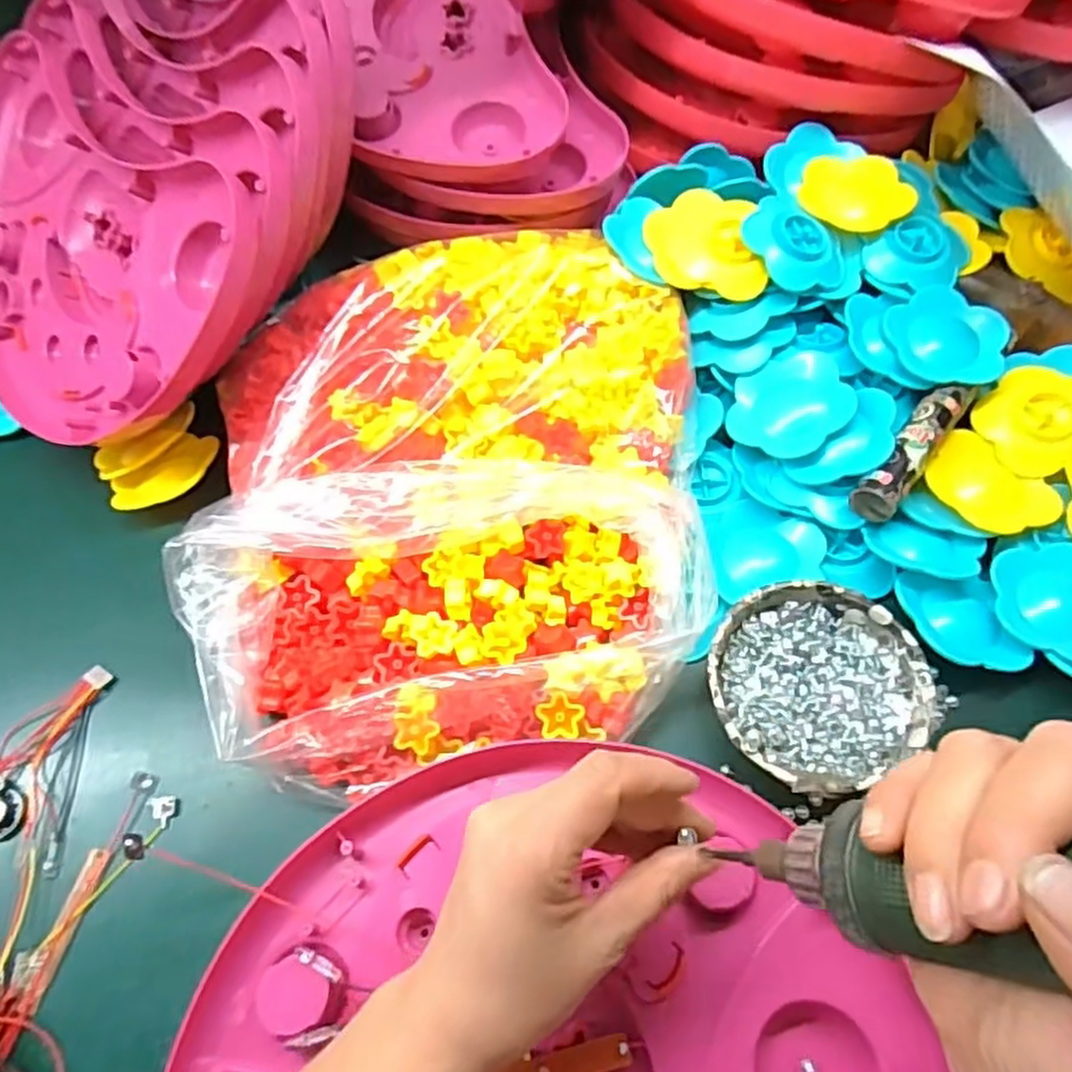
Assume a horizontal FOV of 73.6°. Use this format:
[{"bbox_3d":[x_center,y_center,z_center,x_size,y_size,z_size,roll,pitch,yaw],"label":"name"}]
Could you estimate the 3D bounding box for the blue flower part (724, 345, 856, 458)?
[{"bbox_3d":[0.169,-0.086,0.480,0.075,0.017,0.075,-14,61,26],"label":"blue flower part"}]

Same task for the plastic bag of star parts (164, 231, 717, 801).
[{"bbox_3d":[-0.055,-0.041,0.460,0.310,0.081,0.356,-1,60,3],"label":"plastic bag of star parts"}]

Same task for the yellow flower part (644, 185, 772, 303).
[{"bbox_3d":[0.117,-0.204,0.503,0.075,0.013,0.082,-5,84,7],"label":"yellow flower part"}]

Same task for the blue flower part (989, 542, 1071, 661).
[{"bbox_3d":[0.310,0.038,0.419,0.069,0.012,0.078,-11,60,-3],"label":"blue flower part"}]

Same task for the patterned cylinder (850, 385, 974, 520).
[{"bbox_3d":[0.245,-0.057,0.463,0.026,0.030,0.122,36,69,21],"label":"patterned cylinder"}]

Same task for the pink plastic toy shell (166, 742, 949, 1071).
[{"bbox_3d":[0.003,0.214,0.338,0.325,0.042,0.221,-13,60,-4],"label":"pink plastic toy shell"}]

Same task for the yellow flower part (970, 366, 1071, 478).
[{"bbox_3d":[0.332,-0.079,0.475,0.079,0.016,0.064,-44,61,0],"label":"yellow flower part"}]

